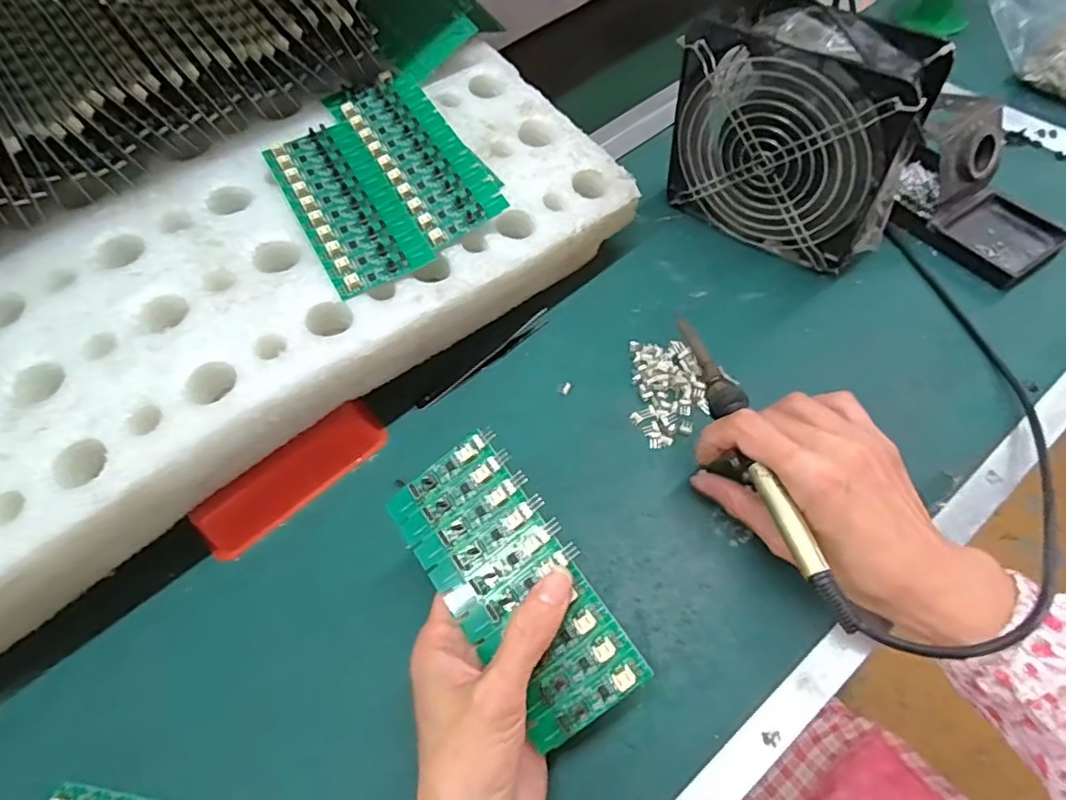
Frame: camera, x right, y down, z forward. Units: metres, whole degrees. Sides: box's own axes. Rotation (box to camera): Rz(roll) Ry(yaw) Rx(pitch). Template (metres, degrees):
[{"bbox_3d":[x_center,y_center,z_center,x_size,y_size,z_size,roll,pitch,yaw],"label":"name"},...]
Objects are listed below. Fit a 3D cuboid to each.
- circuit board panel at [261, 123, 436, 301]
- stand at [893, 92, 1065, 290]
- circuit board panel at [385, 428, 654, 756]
[{"bbox_3d":[-0.120,-0.126,0.373,0.060,0.008,0.133,-28,66,-15],"label":"circuit board panel"},{"bbox_3d":[0.322,-0.154,0.418,0.074,0.067,0.126,-37,63,-17],"label":"stand"},{"bbox_3d":[-0.010,0.085,0.277,0.066,0.007,0.136,-38,72,5],"label":"circuit board panel"}]

